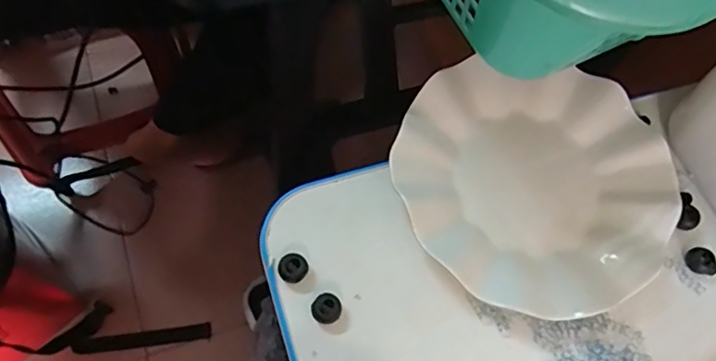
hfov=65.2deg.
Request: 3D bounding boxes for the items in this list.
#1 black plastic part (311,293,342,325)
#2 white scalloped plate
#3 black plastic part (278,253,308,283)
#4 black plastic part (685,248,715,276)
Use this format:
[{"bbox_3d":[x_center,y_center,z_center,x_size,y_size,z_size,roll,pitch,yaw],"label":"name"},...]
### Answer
[{"bbox_3d":[-0.019,0.077,0.334,0.017,0.012,0.017,3,68,-6],"label":"black plastic part"},{"bbox_3d":[0.118,-0.005,0.371,0.177,0.022,0.176,3,68,-6],"label":"white scalloped plate"},{"bbox_3d":[-0.039,0.053,0.340,0.017,0.011,0.017,3,68,-6],"label":"black plastic part"},{"bbox_3d":[0.229,0.054,0.374,0.017,0.007,0.019,-13,70,-12],"label":"black plastic part"}]

